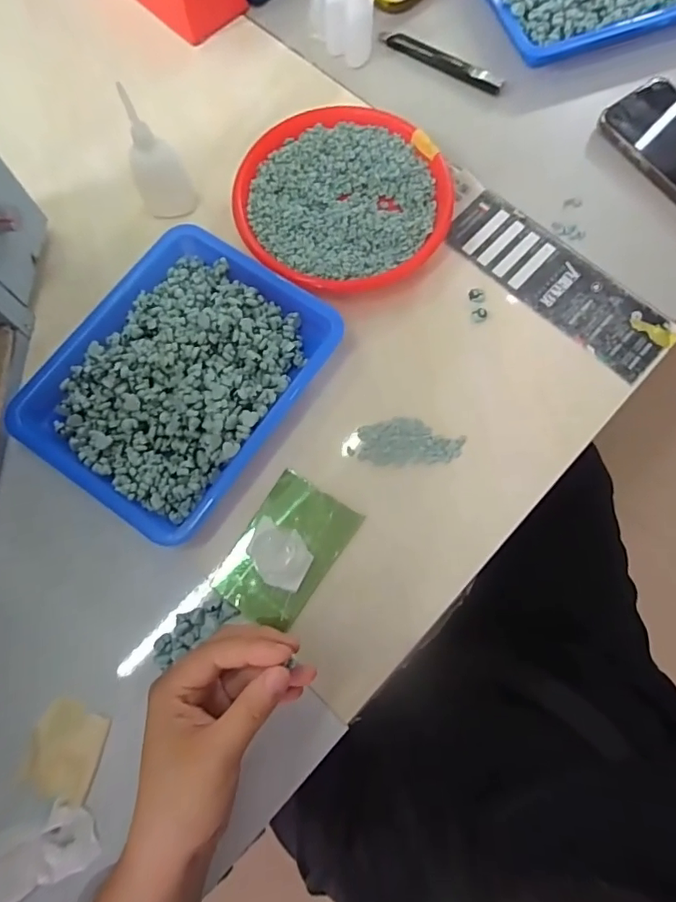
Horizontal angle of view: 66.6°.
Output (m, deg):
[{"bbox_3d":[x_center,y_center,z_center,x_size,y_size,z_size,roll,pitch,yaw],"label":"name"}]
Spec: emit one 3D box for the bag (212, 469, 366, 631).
[{"bbox_3d":[-0.037,0.071,0.369,0.066,0.004,0.101,34,74,7],"label":"bag"}]

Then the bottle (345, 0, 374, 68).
[{"bbox_3d":[0.020,-0.392,0.465,0.024,0.070,0.027,7,73,-1],"label":"bottle"}]

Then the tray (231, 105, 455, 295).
[{"bbox_3d":[0.003,-0.215,0.445,0.173,0.032,0.175,1,73,-3],"label":"tray"}]

